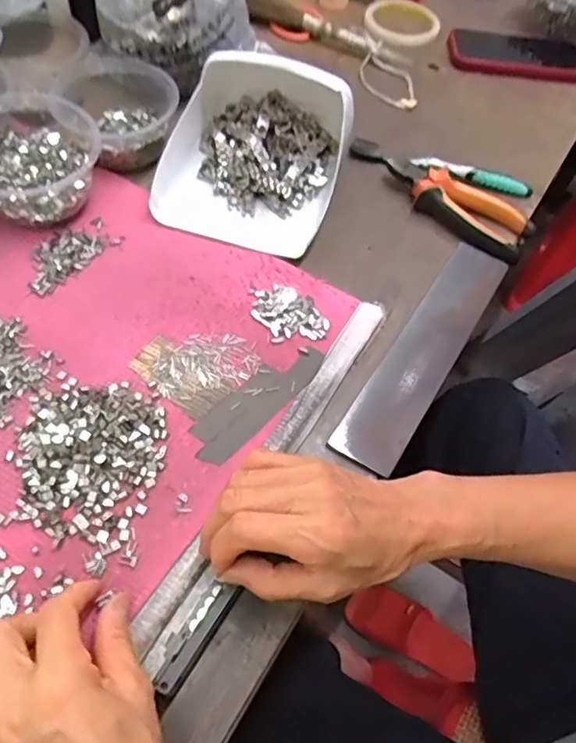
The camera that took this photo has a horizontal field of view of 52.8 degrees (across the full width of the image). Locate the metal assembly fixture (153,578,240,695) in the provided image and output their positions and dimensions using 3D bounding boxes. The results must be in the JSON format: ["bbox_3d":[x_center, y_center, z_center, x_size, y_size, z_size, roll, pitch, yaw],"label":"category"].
[{"bbox_3d":[-0.053,0.144,0.319,0.016,0.005,0.061,29,61,13],"label":"metal assembly fixture"}]

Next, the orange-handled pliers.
[{"bbox_3d":[0.148,-0.177,0.563,0.057,0.024,0.195,-38,69,-24],"label":"orange-handled pliers"}]

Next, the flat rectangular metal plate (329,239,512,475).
[{"bbox_3d":[0.116,-0.023,0.472,0.049,0.009,0.247,30,61,13],"label":"flat rectangular metal plate"}]

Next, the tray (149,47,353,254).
[{"bbox_3d":[-0.031,-0.207,0.521,0.158,0.076,0.177,16,58,5],"label":"tray"}]

